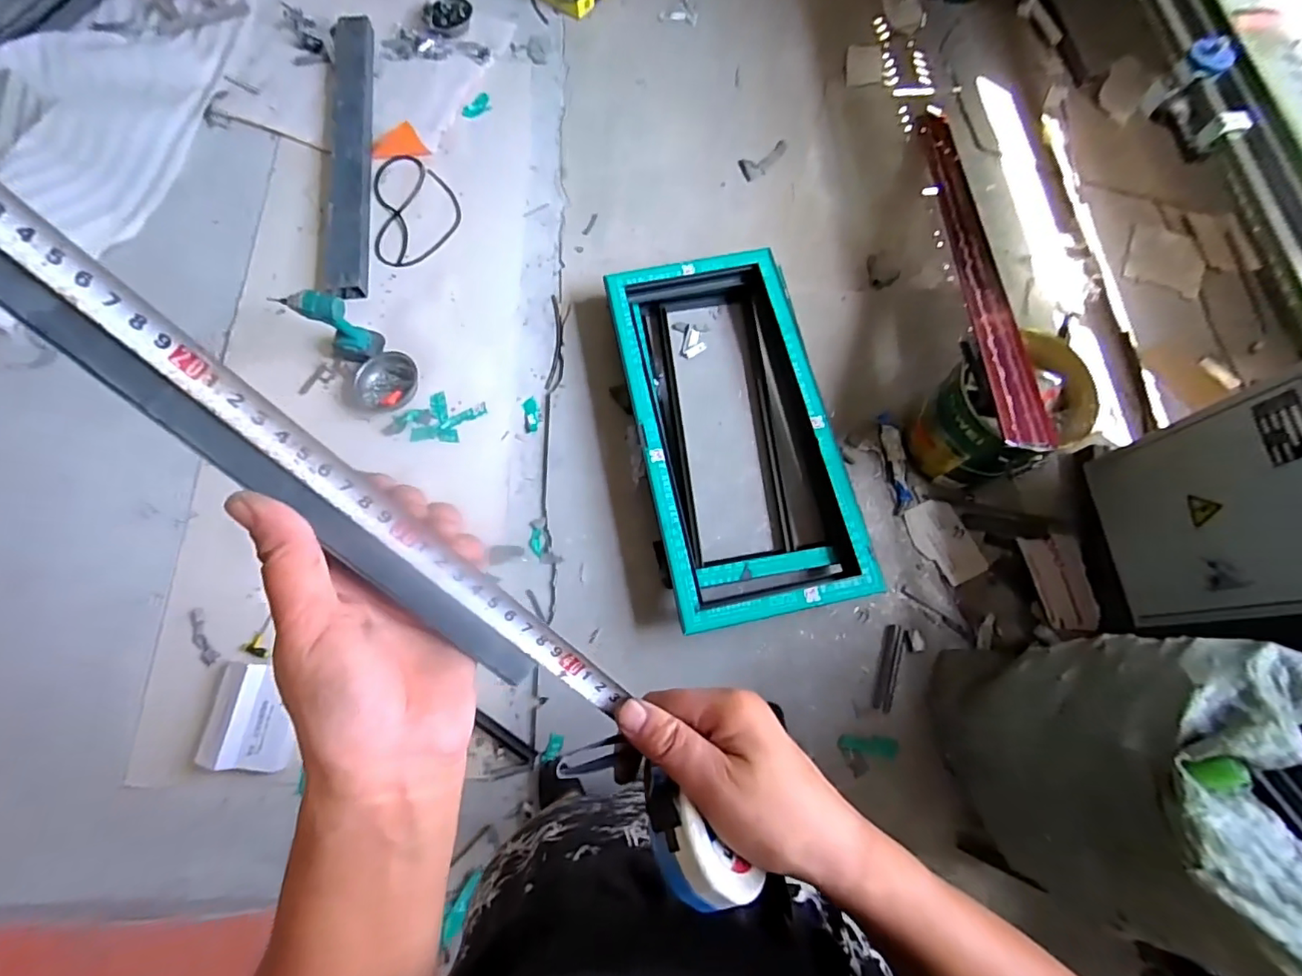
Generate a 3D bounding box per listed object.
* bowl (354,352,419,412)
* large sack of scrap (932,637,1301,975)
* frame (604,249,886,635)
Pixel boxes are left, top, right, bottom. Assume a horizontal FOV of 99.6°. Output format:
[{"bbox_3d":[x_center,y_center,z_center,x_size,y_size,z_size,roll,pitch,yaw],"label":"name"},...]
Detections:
[{"bbox_3d":[-0.754,-0.291,1.557,0.198,0.054,0.147,-29,76,-10],"label":"bowl"},{"bbox_3d":[0.833,0.494,0.955,0.421,0.639,0.414,9,71,3],"label":"large sack of scrap"},{"bbox_3d":[0.229,-0.170,1.483,0.533,0.144,1.012,-11,73,-5],"label":"frame"}]

